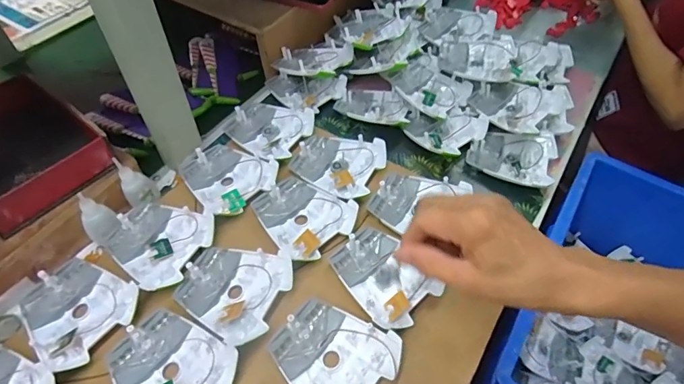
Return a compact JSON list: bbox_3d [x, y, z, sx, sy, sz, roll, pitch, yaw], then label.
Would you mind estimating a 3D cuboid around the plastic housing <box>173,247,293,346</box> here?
[{"bbox_3d":[-0.112,0.097,0.438,0.104,0.021,0.094,20,55,13],"label":"plastic housing"}]

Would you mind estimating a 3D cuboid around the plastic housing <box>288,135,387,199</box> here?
[{"bbox_3d":[-0.006,-0.040,0.547,0.107,0.021,0.096,24,56,15],"label":"plastic housing"}]

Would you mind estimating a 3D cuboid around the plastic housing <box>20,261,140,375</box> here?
[{"bbox_3d":[-0.271,0.115,0.435,0.112,0.019,0.093,32,58,20],"label":"plastic housing"}]

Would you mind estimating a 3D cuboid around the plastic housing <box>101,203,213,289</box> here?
[{"bbox_3d":[-0.207,0.053,0.477,0.105,0.020,0.095,25,56,16],"label":"plastic housing"}]

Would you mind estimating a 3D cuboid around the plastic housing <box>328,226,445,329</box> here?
[{"bbox_3d":[0.044,0.086,0.453,0.080,0.015,0.108,-26,58,-20],"label":"plastic housing"}]

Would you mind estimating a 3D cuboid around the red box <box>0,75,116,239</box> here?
[{"bbox_3d":[-0.377,-0.057,0.492,0.218,0.058,0.138,34,59,25],"label":"red box"}]

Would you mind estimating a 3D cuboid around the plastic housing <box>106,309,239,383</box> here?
[{"bbox_3d":[-0.158,0.161,0.397,0.095,0.018,0.110,-34,61,-24],"label":"plastic housing"}]

